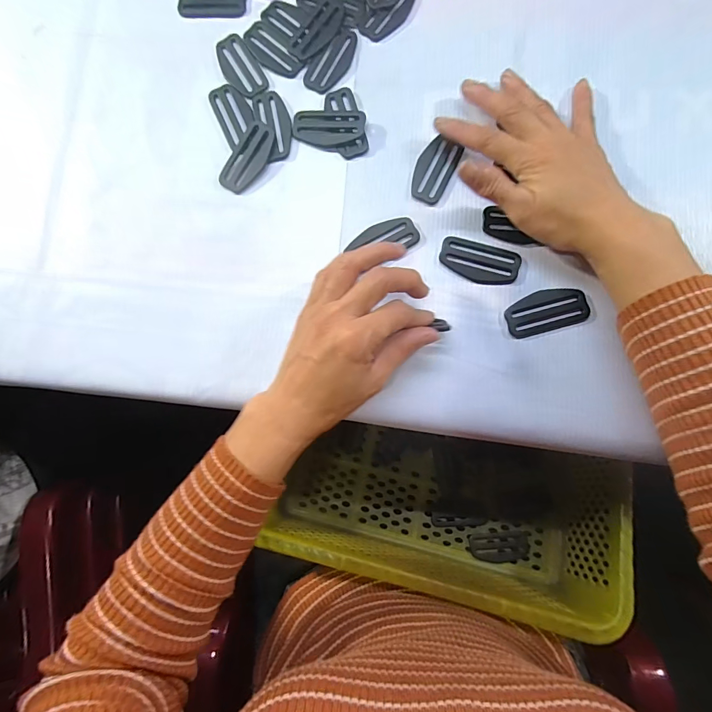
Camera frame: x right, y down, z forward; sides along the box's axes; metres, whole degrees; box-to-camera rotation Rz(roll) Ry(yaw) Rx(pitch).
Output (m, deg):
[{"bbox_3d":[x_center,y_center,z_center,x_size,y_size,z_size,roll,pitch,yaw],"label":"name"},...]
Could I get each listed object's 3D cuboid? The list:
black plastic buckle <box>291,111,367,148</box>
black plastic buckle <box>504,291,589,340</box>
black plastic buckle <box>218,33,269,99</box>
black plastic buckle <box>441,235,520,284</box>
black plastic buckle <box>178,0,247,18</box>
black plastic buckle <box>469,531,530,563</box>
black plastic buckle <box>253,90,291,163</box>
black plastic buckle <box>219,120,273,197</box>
[{"bbox_3d":[-0.022,-0.186,0.318,0.059,0.008,0.031,5,84,5],"label":"black plastic buckle"},{"bbox_3d":[0.141,-0.033,0.289,0.058,0.004,0.030,-16,83,3],"label":"black plastic buckle"},{"bbox_3d":[-0.098,-0.244,0.329,0.029,0.004,0.062,-31,82,1],"label":"black plastic buckle"},{"bbox_3d":[0.093,-0.072,0.297,0.058,0.004,0.029,16,85,6],"label":"black plastic buckle"},{"bbox_3d":[-0.125,-0.309,0.341,0.060,0.004,0.029,4,84,5],"label":"black plastic buckle"},{"bbox_3d":[0.153,0.203,0.418,0.061,0.009,0.028,-2,84,1],"label":"black plastic buckle"},{"bbox_3d":[-0.068,-0.192,0.323,0.027,0.004,0.062,-18,82,3],"label":"black plastic buckle"},{"bbox_3d":[-0.089,-0.162,0.322,0.028,0.004,0.060,30,87,7],"label":"black plastic buckle"}]

